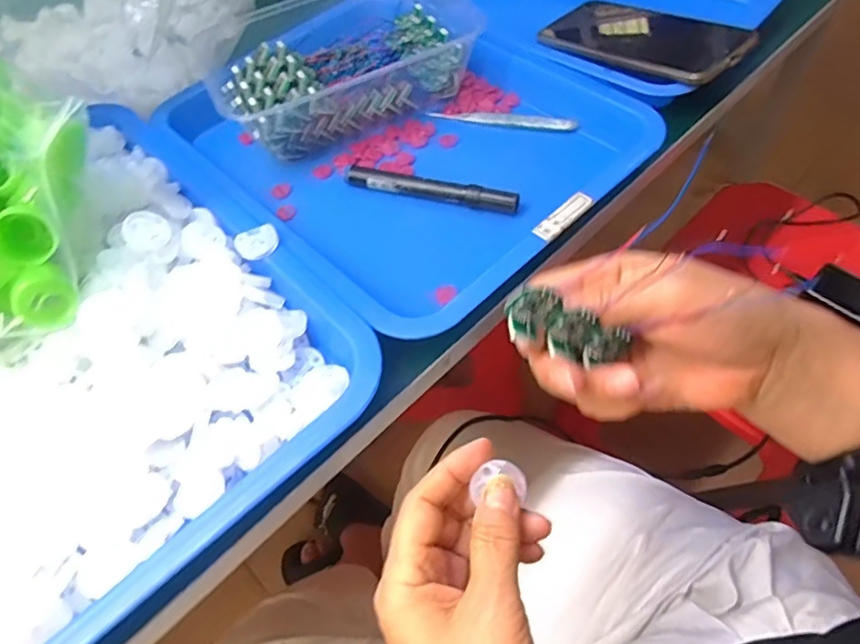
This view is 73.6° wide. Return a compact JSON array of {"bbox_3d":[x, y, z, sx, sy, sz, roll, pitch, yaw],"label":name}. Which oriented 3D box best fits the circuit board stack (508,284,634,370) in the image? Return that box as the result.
[{"bbox_3d":[0.062,0.005,0.258,0.067,0.023,0.013,23,52,-27],"label":"circuit board stack"}]

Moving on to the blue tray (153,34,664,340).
[{"bbox_3d":[-0.022,-0.145,0.446,0.264,0.059,0.324,-39,62,-20],"label":"blue tray"}]

